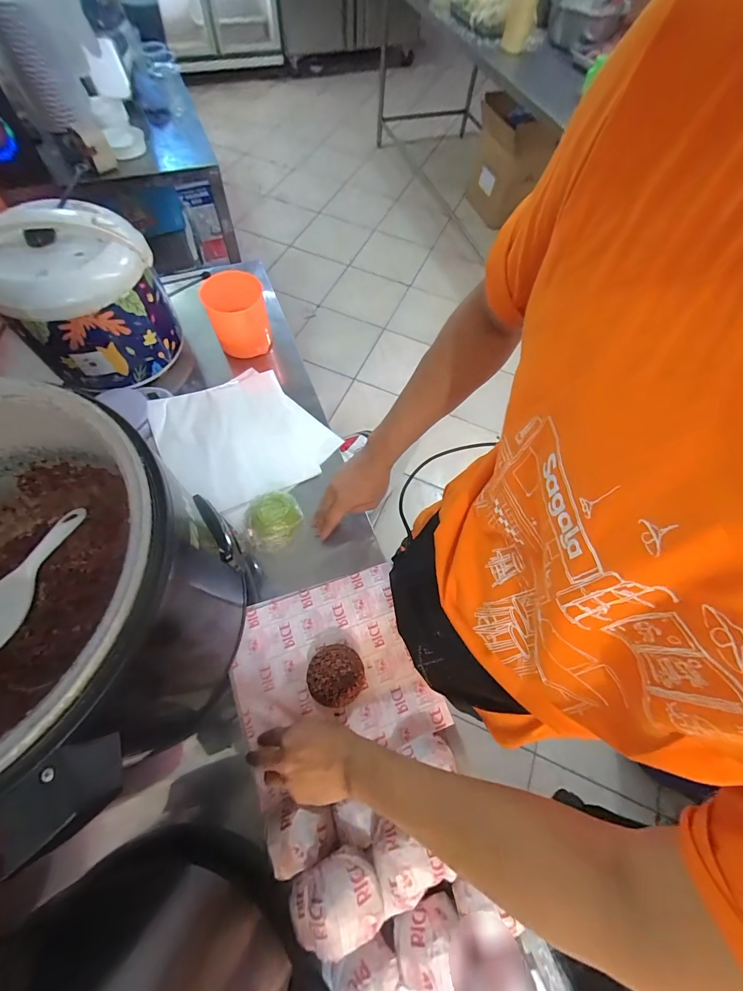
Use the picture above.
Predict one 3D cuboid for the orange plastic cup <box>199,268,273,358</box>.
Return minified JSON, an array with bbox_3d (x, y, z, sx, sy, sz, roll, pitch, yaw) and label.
[{"bbox_3d":[-0.276,-0.379,0.772,0.110,0.105,0.138,-12,66,-9],"label":"orange plastic cup"}]

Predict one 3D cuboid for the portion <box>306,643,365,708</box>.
[{"bbox_3d":[-0.050,0.252,0.529,0.076,0.045,0.077,1,64,-3],"label":"portion"}]

